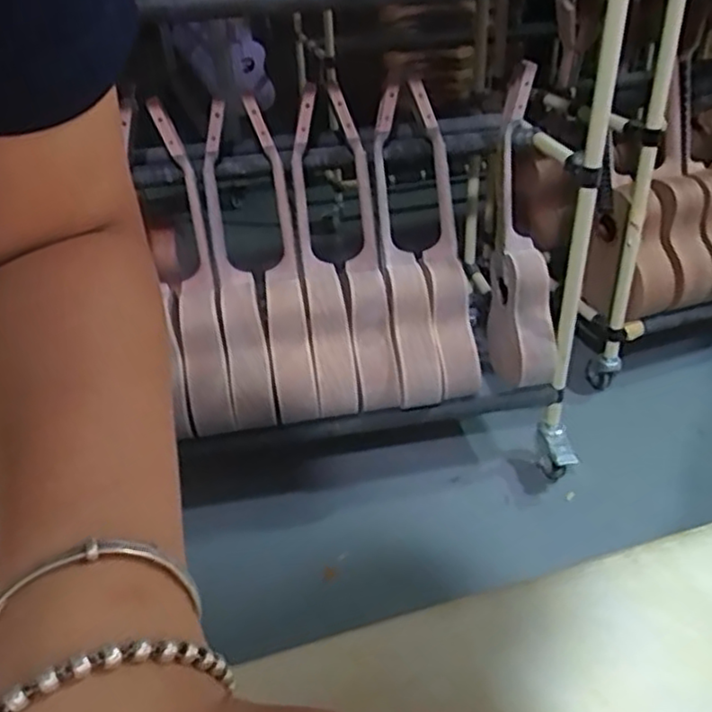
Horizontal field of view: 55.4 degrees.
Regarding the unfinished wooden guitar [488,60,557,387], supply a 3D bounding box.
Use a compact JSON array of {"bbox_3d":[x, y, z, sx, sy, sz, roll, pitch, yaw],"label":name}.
[{"bbox_3d":[0.305,-0.229,1.292,0.090,0.566,0.175,-4,5,-1],"label":"unfinished wooden guitar"}]

